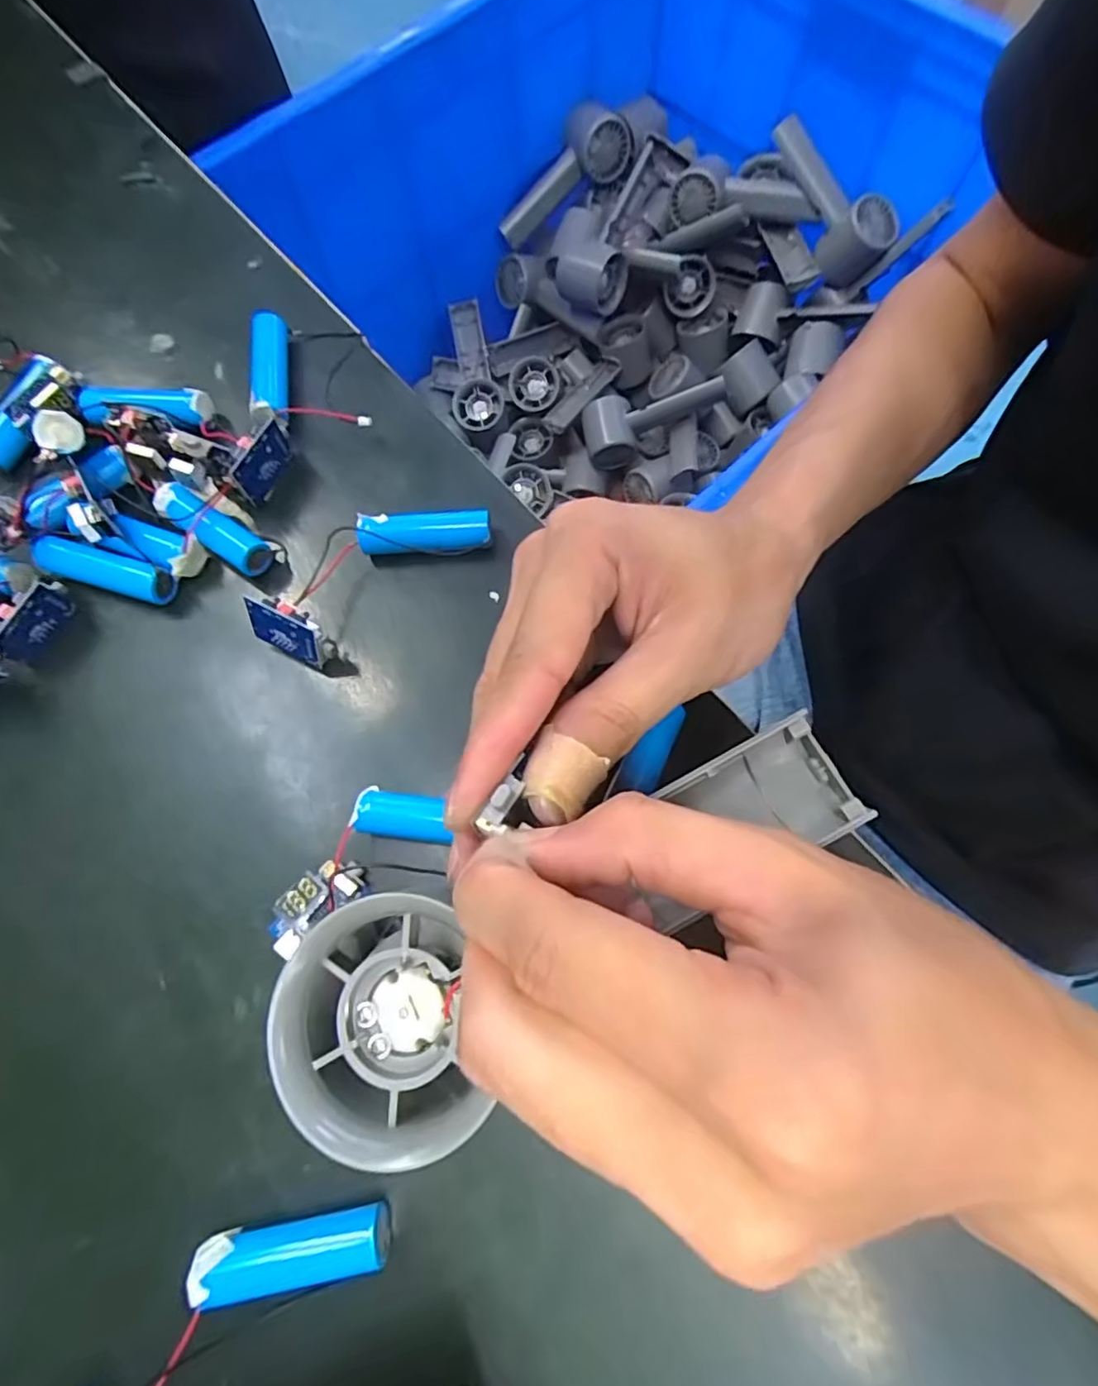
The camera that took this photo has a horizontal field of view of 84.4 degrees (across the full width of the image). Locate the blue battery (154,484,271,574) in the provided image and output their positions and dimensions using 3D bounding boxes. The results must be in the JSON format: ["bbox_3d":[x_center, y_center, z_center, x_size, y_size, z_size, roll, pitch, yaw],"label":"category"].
[{"bbox_3d":[-0.131,-0.063,0.237,0.050,0.014,0.012,33,78,8],"label":"blue battery"}]

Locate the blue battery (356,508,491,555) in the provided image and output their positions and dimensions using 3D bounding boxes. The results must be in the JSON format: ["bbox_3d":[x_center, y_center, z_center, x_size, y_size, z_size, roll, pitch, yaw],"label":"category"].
[{"bbox_3d":[-0.048,-0.061,0.236,0.050,0.015,0.013,-4,76,-2],"label":"blue battery"}]

